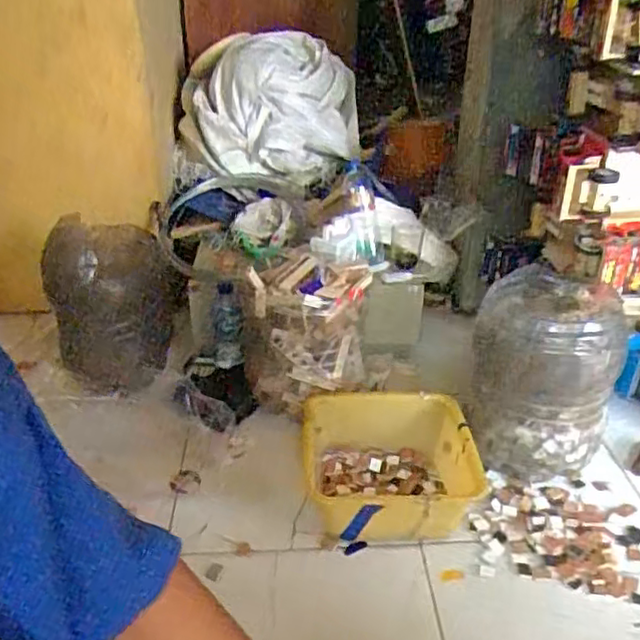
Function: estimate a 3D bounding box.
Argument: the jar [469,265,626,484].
[{"bbox_3d":[0.389,0.103,1.158,0.223,0.313,0.250,9,31,15],"label":"jar"}]

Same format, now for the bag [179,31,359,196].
[{"bbox_3d":[-0.147,-0.536,1.629,0.390,0.324,0.298,19,35,30],"label":"bag"}]

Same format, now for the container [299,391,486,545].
[{"bbox_3d":[0.113,0.243,1.078,0.280,0.138,0.273,1,30,1],"label":"container"}]

